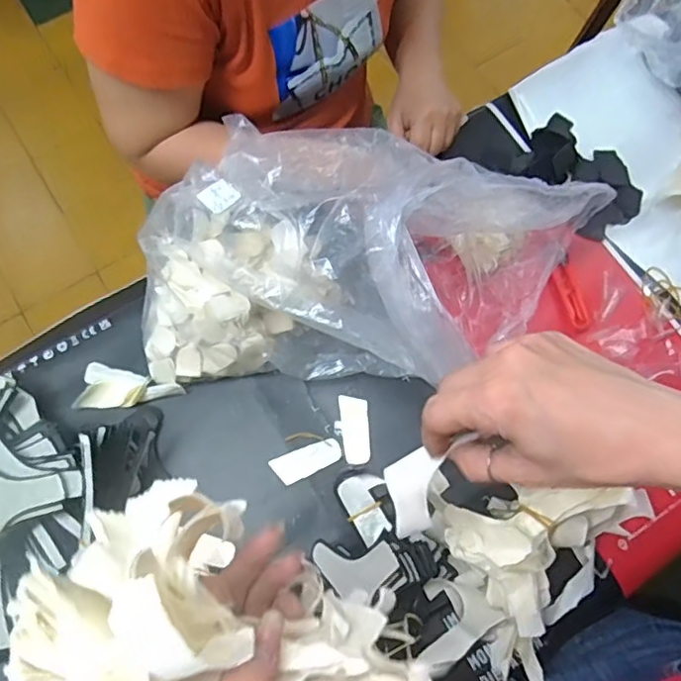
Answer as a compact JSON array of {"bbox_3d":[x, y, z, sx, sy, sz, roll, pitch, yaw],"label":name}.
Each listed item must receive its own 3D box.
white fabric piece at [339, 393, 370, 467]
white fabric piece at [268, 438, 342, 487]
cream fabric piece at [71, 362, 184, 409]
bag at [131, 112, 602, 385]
[{"bbox_3d":[0.015,0.090,0.587,0.029,0.004,0.069,-3,72,-3],"label":"white fabric piece"},{"bbox_3d":[-0.033,0.119,0.577,0.068,0.004,0.029,-23,74,-9],"label":"white fabric piece"},{"bbox_3d":[-0.212,0.050,0.586,0.102,0.020,0.046,7,72,0],"label":"cream fabric piece"},{"bbox_3d":[0.025,-0.088,0.540,0.425,0.208,0.246,5,72,-1],"label":"bag"}]

